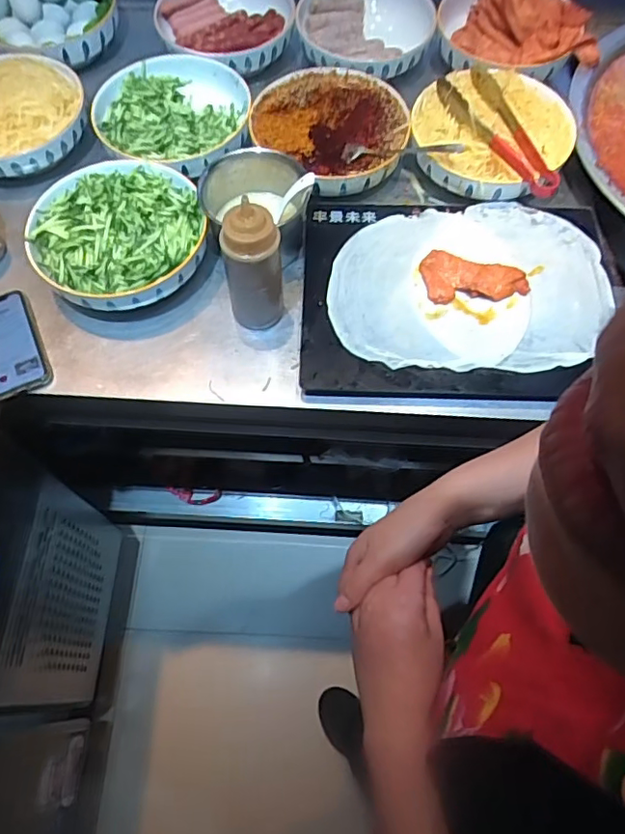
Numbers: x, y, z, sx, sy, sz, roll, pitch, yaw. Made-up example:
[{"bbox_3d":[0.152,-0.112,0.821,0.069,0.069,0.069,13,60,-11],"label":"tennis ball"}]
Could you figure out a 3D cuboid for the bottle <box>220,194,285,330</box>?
[{"bbox_3d":[-0.069,-0.173,0.692,0.067,0.169,0.055,-7,61,-5],"label":"bottle"}]

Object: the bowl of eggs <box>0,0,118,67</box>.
[{"bbox_3d":[-0.442,-0.653,0.957,0.201,0.093,0.184,0,60,0],"label":"bowl of eggs"}]

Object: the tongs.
[{"bbox_3d":[0.262,-0.400,0.820,0.085,0.040,0.229,-19,62,-11],"label":"tongs"}]

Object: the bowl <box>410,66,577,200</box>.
[{"bbox_3d":[0.260,-0.413,0.840,0.224,0.061,0.216,0,60,0],"label":"bowl"}]

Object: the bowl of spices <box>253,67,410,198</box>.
[{"bbox_3d":[0.032,-0.426,0.866,0.216,0.052,0.220,0,60,0],"label":"bowl of spices"}]

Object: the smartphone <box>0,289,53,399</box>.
[{"bbox_3d":[-0.390,-0.094,0.741,0.080,0.014,0.156,-23,63,-13],"label":"smartphone"}]

